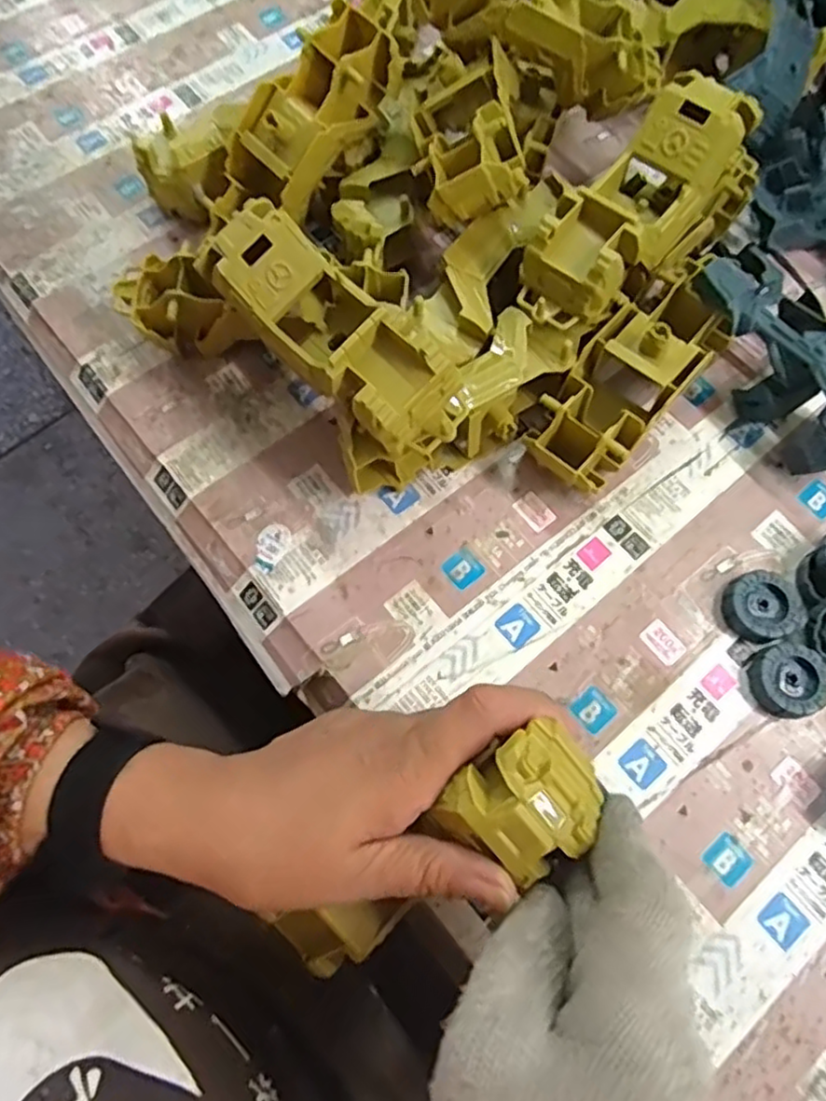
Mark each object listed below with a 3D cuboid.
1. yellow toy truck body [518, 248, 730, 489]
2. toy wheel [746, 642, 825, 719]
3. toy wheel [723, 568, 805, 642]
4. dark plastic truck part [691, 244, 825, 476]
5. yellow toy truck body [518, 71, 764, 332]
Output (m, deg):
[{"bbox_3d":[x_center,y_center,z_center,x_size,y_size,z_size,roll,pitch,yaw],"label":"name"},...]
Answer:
[{"bbox_3d":[0.131,-0.103,0.403,0.062,0.052,0.168,41,75,14],"label":"yellow toy truck body"},{"bbox_3d":[0.201,0.069,0.363,0.038,0.015,0.038,0,69,0],"label":"toy wheel"},{"bbox_3d":[0.193,0.031,0.375,0.038,0.013,0.039,0,69,0],"label":"toy wheel"},{"bbox_3d":[0.219,-0.108,0.397,0.064,0.069,0.130,-27,72,-9],"label":"dark plastic truck part"},{"bbox_3d":[0.130,-0.199,0.389,0.059,0.058,0.175,39,74,14],"label":"yellow toy truck body"}]

